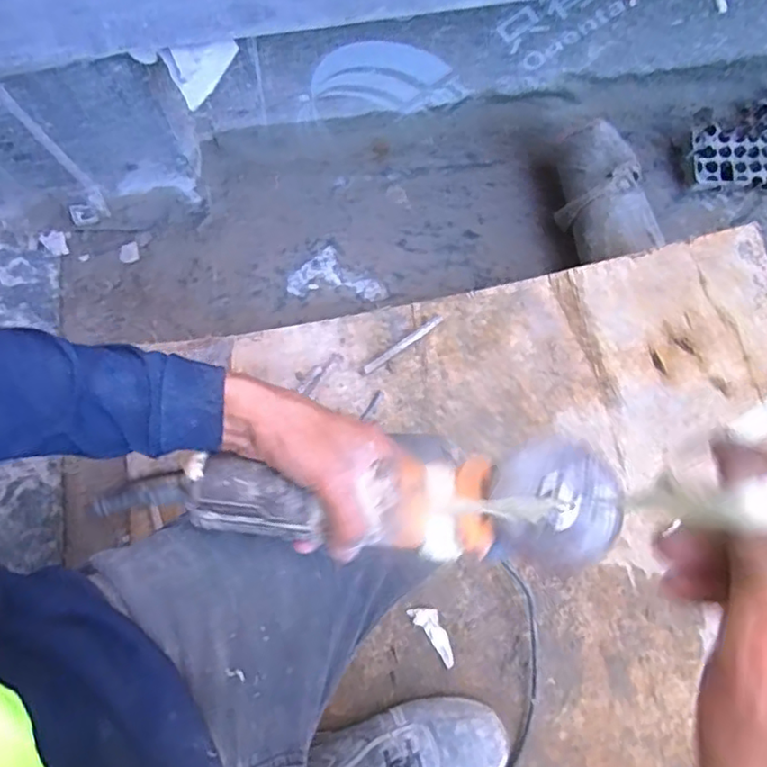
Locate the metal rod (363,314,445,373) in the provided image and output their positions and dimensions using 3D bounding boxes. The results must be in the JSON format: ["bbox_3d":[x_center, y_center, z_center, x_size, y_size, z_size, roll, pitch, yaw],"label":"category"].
[{"bbox_3d":[0.026,-0.052,0.799,0.124,0.004,0.013,-35,77,3],"label":"metal rod"}]

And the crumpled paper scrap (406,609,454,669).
[{"bbox_3d":[0.064,0.301,0.723,0.029,0.012,0.077,-37,78,-10],"label":"crumpled paper scrap"}]

